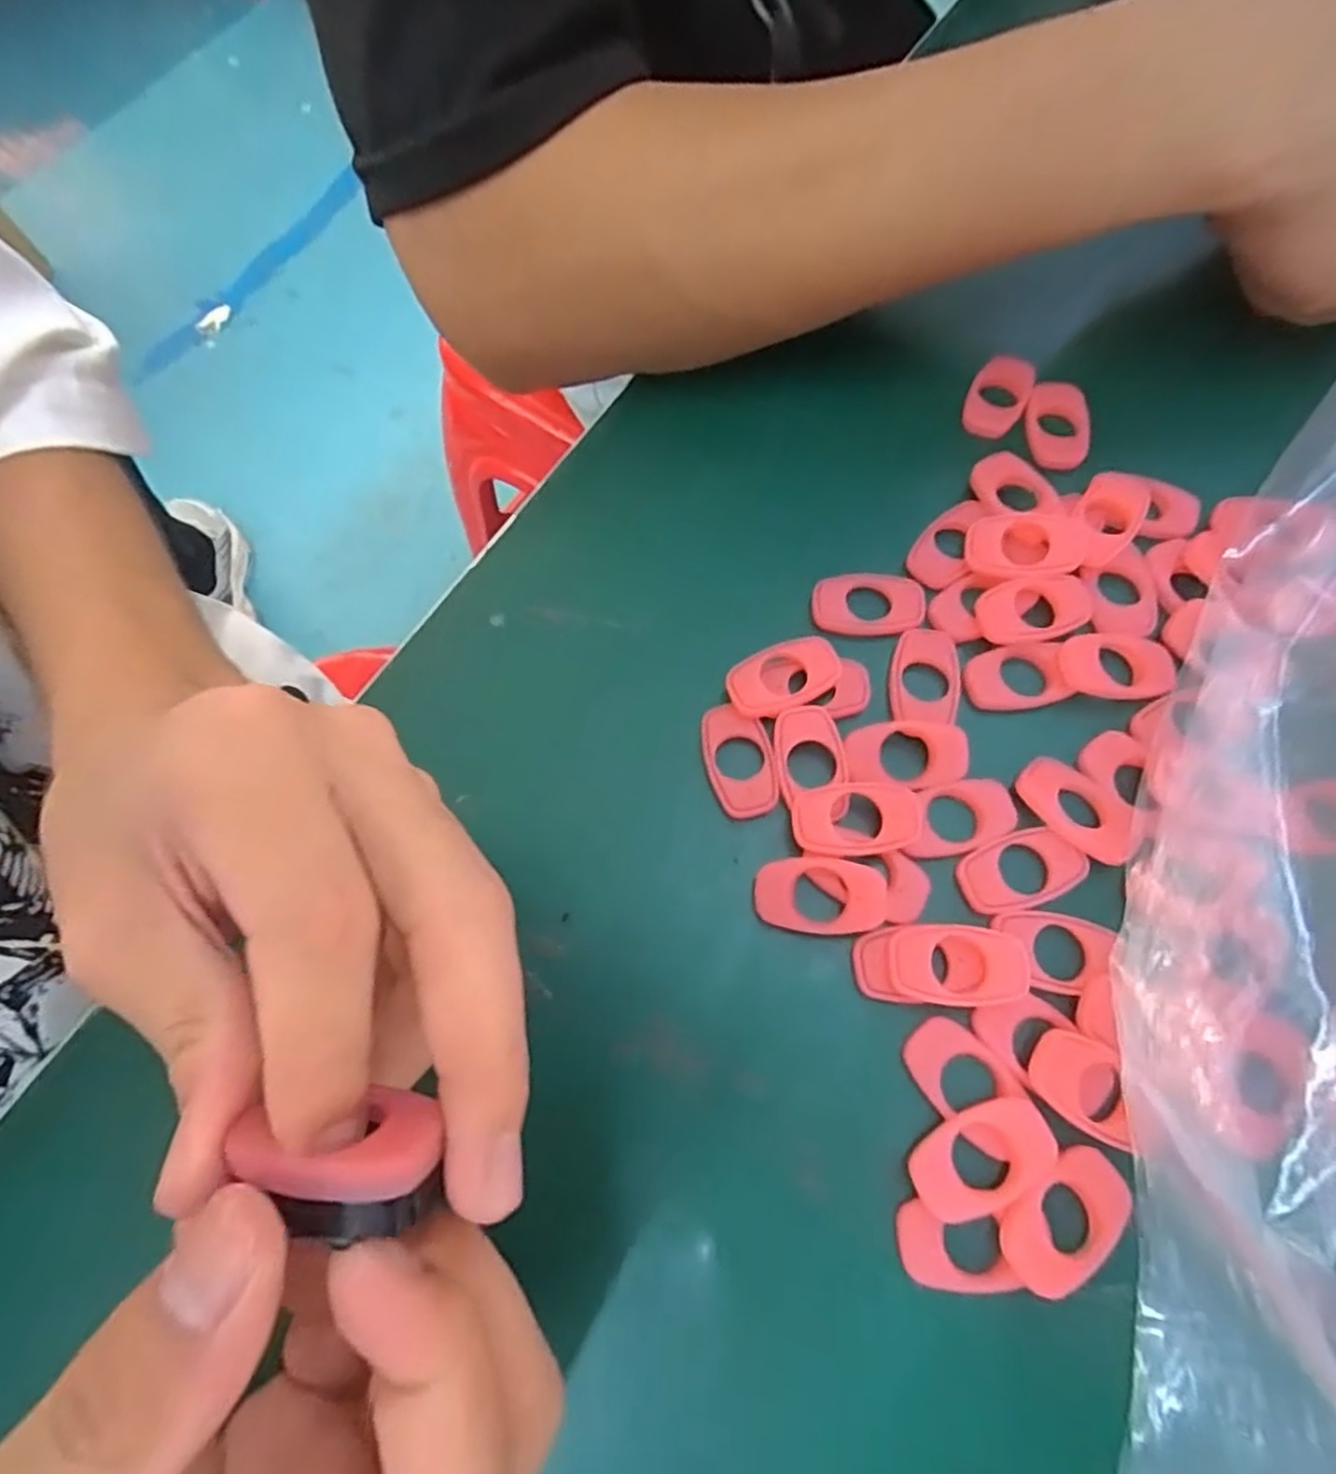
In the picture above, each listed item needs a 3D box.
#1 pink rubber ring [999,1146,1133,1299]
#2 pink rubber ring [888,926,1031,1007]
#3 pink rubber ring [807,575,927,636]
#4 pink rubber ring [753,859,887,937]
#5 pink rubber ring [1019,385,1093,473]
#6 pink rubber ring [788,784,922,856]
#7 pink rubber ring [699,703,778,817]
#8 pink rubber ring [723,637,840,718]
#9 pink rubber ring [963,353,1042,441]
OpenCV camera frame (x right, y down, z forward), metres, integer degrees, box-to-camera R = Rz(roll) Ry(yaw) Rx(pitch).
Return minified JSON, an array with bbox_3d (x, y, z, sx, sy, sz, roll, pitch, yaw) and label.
[{"bbox_3d":[0.086,0.104,0.158,0.031,0.004,0.019,-33,71,-10],"label":"pink rubber ring"},{"bbox_3d":[0.070,0.055,0.178,0.031,0.006,0.017,2,68,3],"label":"pink rubber ring"},{"bbox_3d":[0.059,-0.039,0.219,0.032,0.005,0.018,1,68,3],"label":"pink rubber ring"},{"bbox_3d":[0.038,0.040,0.187,0.033,0.004,0.018,1,88,14],"label":"pink rubber ring"},{"bbox_3d":[0.124,-0.099,0.238,0.020,0.008,0.027,15,70,8],"label":"pink rubber ring"},{"bbox_3d":[0.049,0.022,0.192,0.034,0.006,0.018,-4,68,1],"label":"pink rubber ring"},{"bbox_3d":[0.020,0.006,0.204,0.018,0.005,0.031,-13,68,-3],"label":"pink rubber ring"},{"bbox_3d":[0.033,-0.017,0.207,0.031,0.007,0.018,-23,69,-7],"label":"pink rubber ring"},{"bbox_3d":[0.107,-0.111,0.241,0.018,0.005,0.030,25,71,12],"label":"pink rubber ring"}]

